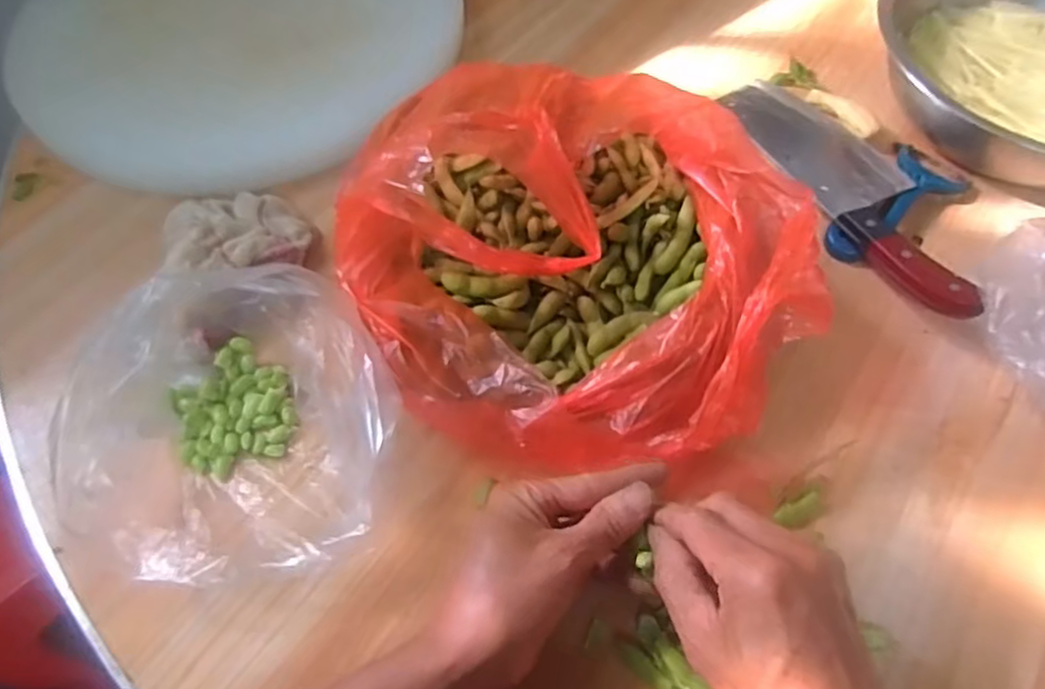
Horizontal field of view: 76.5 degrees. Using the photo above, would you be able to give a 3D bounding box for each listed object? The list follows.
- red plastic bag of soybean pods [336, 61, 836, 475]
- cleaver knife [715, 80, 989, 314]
[{"bbox_3d":[0.026,-0.055,0.433,0.242,0.124,0.289,-38,67,-18],"label":"red plastic bag of soybean pods"},{"bbox_3d":[0.262,-0.130,0.522,0.078,0.039,0.271,-20,62,-10],"label":"cleaver knife"}]

